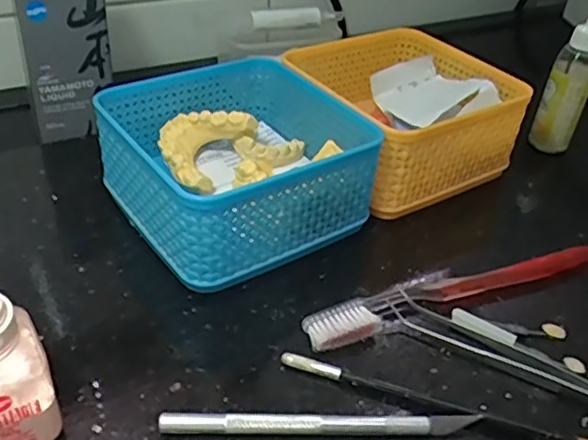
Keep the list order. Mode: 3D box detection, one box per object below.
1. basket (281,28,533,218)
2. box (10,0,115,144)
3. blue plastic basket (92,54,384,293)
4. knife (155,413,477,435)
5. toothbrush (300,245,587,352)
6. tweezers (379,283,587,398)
[{"bbox_3d":[0.072,-0.079,0.444,0.129,0.057,0.134,-20,45,-29],"label":"basket"},{"bbox_3d":[-0.160,-0.122,0.434,0.058,0.121,0.054,-11,41,-20],"label":"box"},{"bbox_3d":[-0.035,-0.036,0.377,0.129,0.064,0.130,-22,46,-31],"label":"blue plastic basket"},{"bbox_3d":[0.012,0.088,0.270,0.137,0.009,0.010,2,38,-4],"label":"knife"},{"bbox_3d":[0.089,0.037,0.343,0.183,0.012,0.024,-13,42,-22],"label":"toothbrush"},{"bbox_3d":[0.113,0.067,0.306,0.146,0.008,0.016,22,41,19],"label":"tweezers"}]

